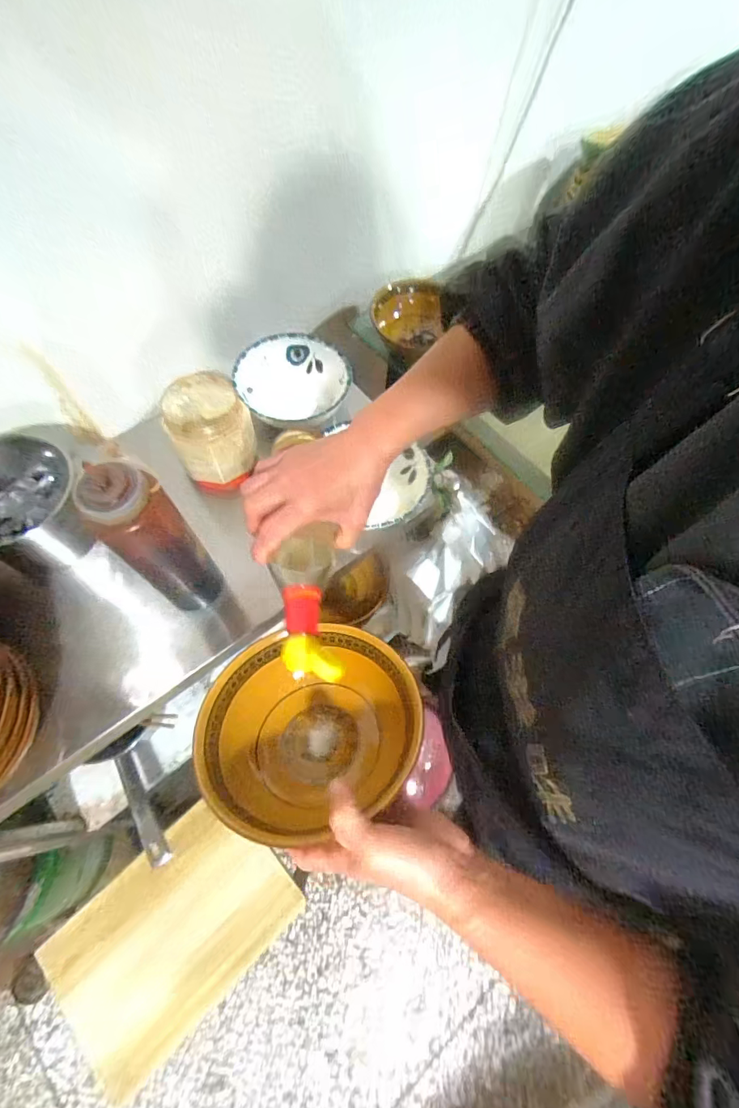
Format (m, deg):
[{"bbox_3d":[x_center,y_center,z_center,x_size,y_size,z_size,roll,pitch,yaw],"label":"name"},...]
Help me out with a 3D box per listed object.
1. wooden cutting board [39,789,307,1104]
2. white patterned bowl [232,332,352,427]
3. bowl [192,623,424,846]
[{"bbox_3d":[-0.305,0.584,0.710,0.326,0.024,0.240,-38,64,-24],"label":"wooden cutting board"},{"bbox_3d":[-0.121,-0.262,0.738,0.174,0.104,0.143,0,65,-3],"label":"white patterned bowl"},{"bbox_3d":[-0.047,0.157,0.400,0.185,0.073,0.183,-7,42,-2],"label":"bowl"}]

